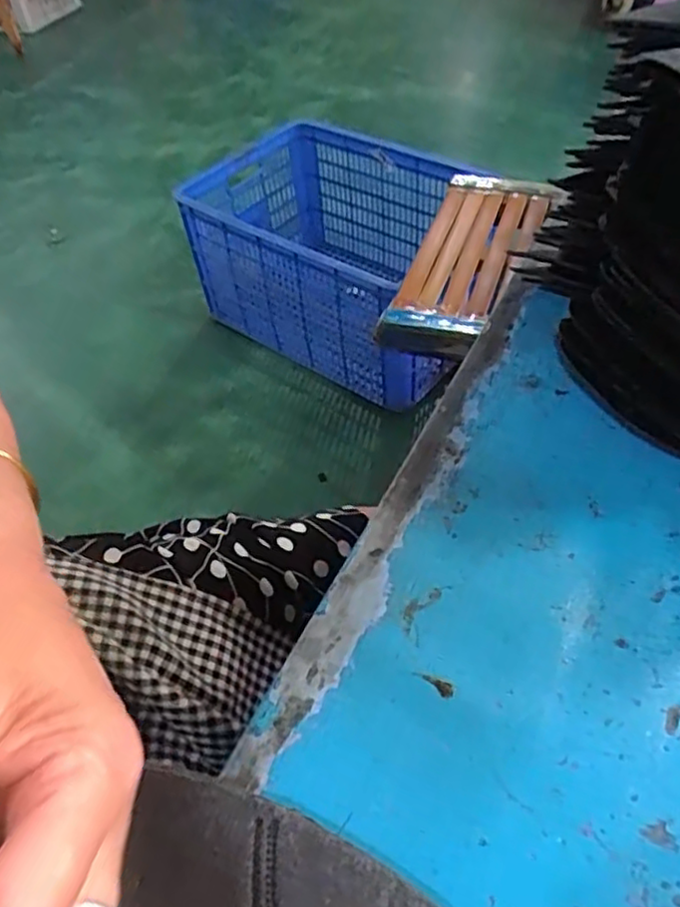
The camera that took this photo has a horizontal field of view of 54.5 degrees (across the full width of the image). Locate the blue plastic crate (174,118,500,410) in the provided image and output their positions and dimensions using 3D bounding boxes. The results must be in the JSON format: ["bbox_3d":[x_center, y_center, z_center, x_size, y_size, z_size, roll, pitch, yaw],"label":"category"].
[{"bbox_3d":[-0.009,-0.439,1.451,0.626,0.335,0.397,28,58,26],"label":"blue plastic crate"}]

